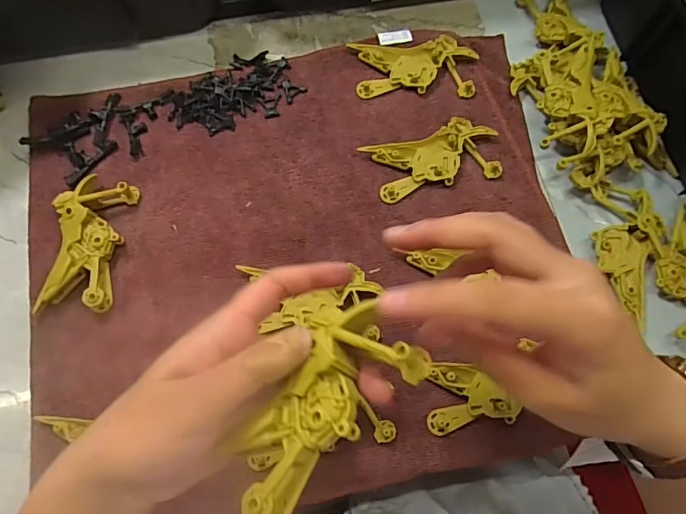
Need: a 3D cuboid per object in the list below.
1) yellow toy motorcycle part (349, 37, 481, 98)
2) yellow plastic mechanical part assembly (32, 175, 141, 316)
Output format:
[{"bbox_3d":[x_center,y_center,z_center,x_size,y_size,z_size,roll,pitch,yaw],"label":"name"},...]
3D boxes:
[{"bbox_3d":[0.058,-0.159,0.398,0.102,0.012,0.049,-1,74,-1],"label":"yellow toy motorcycle part"},{"bbox_3d":[-0.185,-0.010,0.343,0.046,0.022,0.098,7,74,1],"label":"yellow plastic mechanical part assembly"}]

